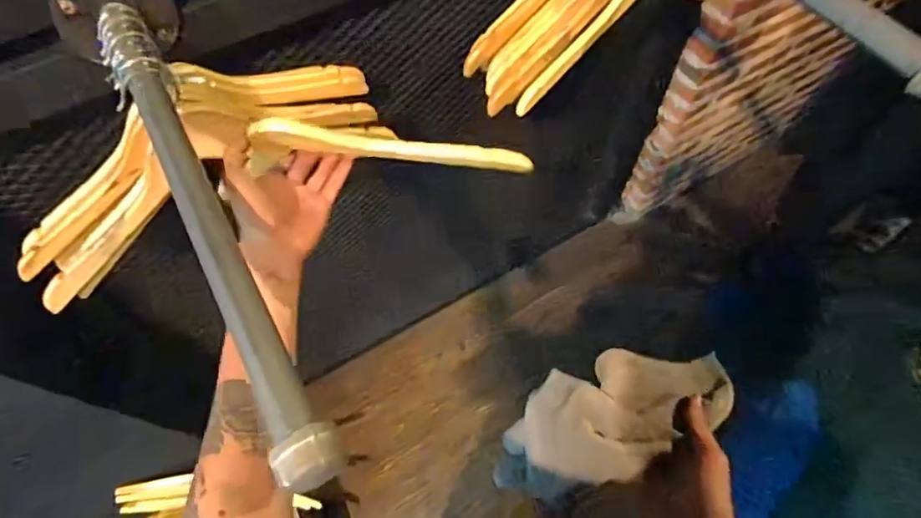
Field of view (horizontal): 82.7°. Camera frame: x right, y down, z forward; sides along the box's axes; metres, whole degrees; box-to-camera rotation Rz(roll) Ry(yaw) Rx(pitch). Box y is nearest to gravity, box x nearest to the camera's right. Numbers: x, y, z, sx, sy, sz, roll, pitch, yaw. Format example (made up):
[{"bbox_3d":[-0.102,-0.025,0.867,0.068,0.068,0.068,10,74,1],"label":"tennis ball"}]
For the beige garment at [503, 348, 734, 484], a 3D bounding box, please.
[{"bbox_3d":[0.181,0.175,0.594,0.237,0.132,0.123,-15,63,-6],"label":"beige garment"}]

